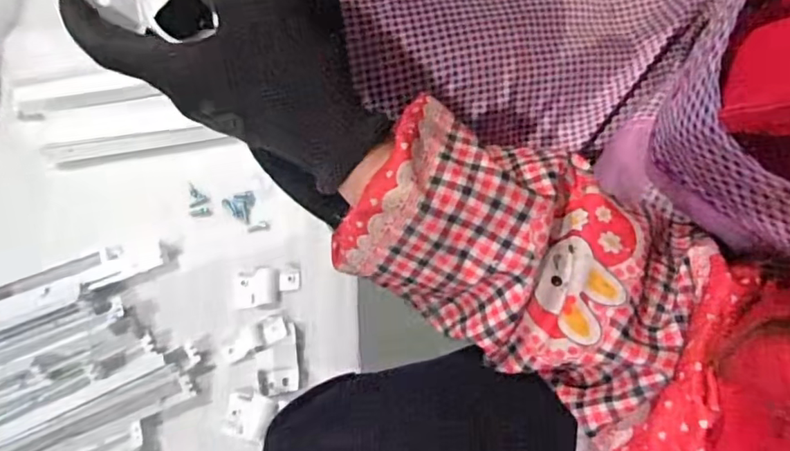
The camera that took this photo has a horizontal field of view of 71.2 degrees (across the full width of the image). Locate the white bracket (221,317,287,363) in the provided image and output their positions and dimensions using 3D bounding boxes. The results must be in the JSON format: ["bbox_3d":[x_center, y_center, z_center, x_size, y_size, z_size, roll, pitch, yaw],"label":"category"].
[{"bbox_3d":[-0.182,0.146,0.714,0.085,0.012,0.033,-26,69,-10],"label":"white bracket"}]

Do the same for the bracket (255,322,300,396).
[{"bbox_3d":[-0.151,0.173,0.711,0.051,0.013,0.086,-10,67,-4],"label":"bracket"}]

